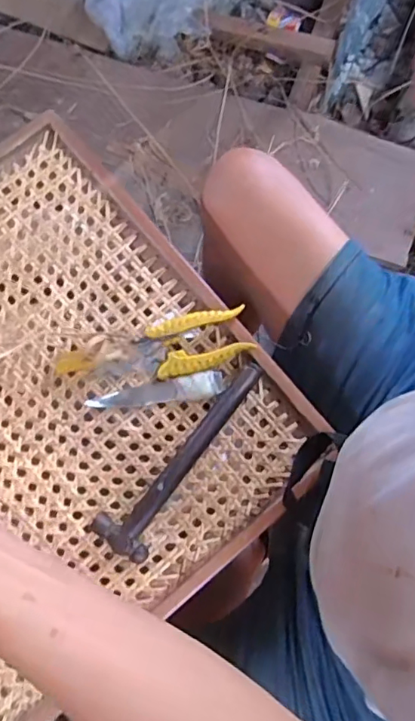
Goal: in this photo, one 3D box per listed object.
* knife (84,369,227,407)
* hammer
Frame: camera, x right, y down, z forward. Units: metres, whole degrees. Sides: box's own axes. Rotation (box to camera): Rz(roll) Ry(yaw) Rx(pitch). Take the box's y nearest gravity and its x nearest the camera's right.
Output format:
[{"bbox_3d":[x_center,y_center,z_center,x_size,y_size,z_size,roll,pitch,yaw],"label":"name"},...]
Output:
[{"bbox_3d":[-0.049,0.032,0.514,0.130,0.009,0.024,-11,78,-2],"label":"knife"},{"bbox_3d":[-0.021,0.089,0.502,0.054,0.022,0.212,37,81,7],"label":"hammer"}]

